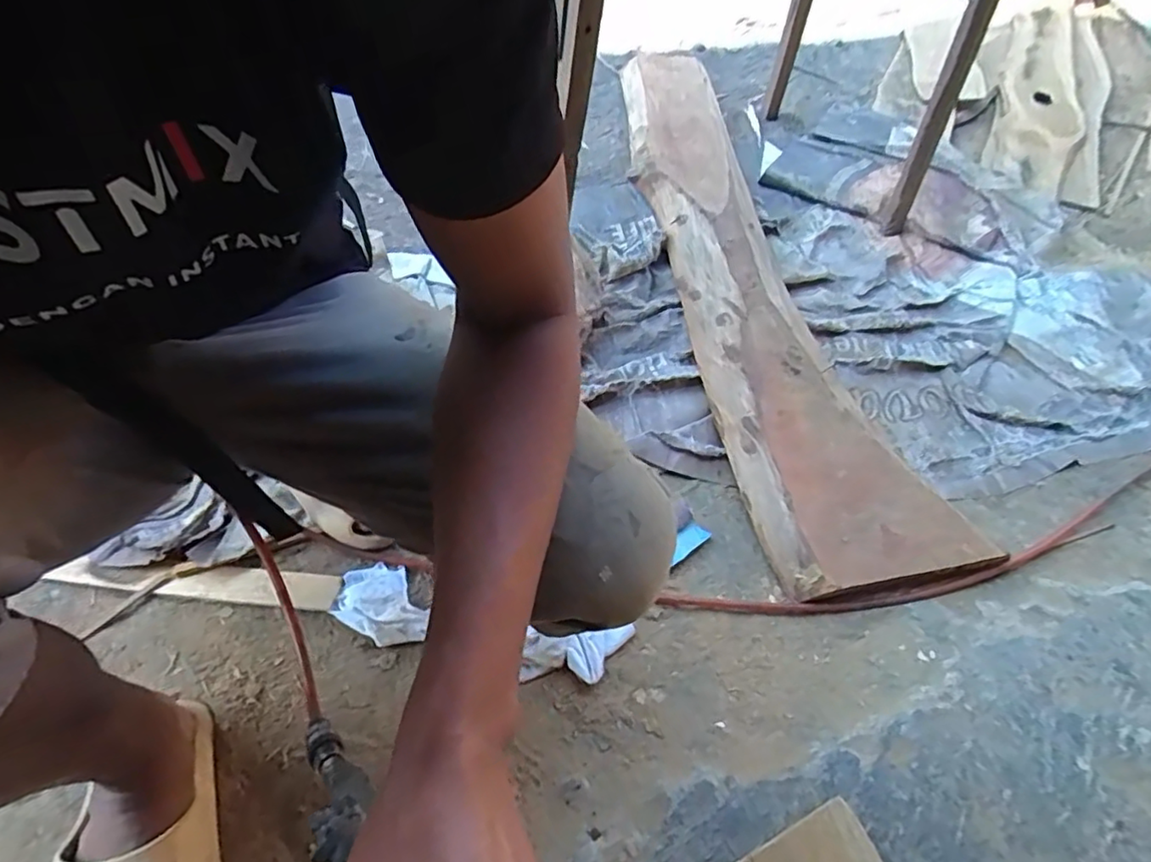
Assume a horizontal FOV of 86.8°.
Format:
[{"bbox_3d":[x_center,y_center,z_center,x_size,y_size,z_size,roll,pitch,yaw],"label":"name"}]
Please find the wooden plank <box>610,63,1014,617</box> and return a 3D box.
[{"bbox_3d":[0.251,-0.262,0.947,0.242,0.049,1.046,-11,57,-3],"label":"wooden plank"}]

